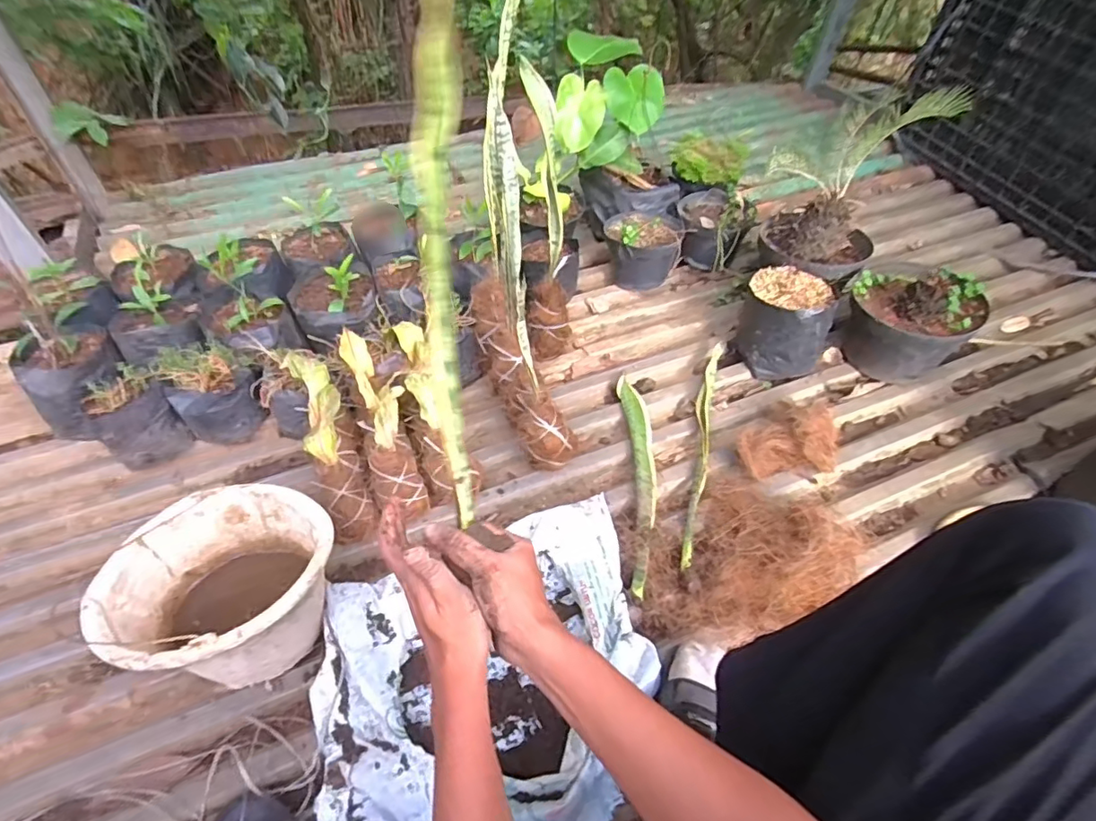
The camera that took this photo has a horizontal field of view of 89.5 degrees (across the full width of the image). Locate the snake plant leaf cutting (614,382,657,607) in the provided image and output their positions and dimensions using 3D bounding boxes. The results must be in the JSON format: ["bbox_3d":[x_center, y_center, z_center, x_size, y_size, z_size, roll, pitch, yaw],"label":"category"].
[{"bbox_3d":[0.154,0.096,0.918,0.054,0.018,0.429,2,50,0],"label":"snake plant leaf cutting"}]

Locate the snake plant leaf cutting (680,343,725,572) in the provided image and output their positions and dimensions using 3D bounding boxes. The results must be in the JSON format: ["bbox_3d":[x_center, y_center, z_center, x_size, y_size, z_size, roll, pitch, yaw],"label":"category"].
[{"bbox_3d":[0.264,0.050,0.945,0.030,0.035,0.477,13,51,10],"label":"snake plant leaf cutting"}]

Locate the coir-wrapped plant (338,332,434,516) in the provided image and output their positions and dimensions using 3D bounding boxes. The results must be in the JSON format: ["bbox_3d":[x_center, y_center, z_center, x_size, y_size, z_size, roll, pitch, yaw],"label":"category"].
[{"bbox_3d":[-0.264,0.012,0.862,0.084,0.075,0.322,-20,76,-17],"label":"coir-wrapped plant"}]

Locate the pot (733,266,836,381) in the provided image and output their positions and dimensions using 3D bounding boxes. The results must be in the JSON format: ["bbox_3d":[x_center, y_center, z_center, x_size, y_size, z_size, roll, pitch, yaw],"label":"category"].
[{"bbox_3d":[0.445,-0.157,1.050,0.150,0.164,0.151,2,51,-3],"label":"pot"}]

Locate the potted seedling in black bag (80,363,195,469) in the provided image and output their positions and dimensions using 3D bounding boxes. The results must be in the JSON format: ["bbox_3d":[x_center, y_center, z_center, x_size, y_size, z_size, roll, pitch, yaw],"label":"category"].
[{"bbox_3d":[-0.668,0.019,0.906,0.107,0.153,0.107,1,50,-1],"label":"potted seedling in black bag"}]

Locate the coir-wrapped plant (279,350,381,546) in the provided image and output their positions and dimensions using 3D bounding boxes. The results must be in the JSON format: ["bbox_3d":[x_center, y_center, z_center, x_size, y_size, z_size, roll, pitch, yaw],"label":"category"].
[{"bbox_3d":[-0.341,0.039,0.853,0.070,0.103,0.310,-16,79,-14],"label":"coir-wrapped plant"}]

